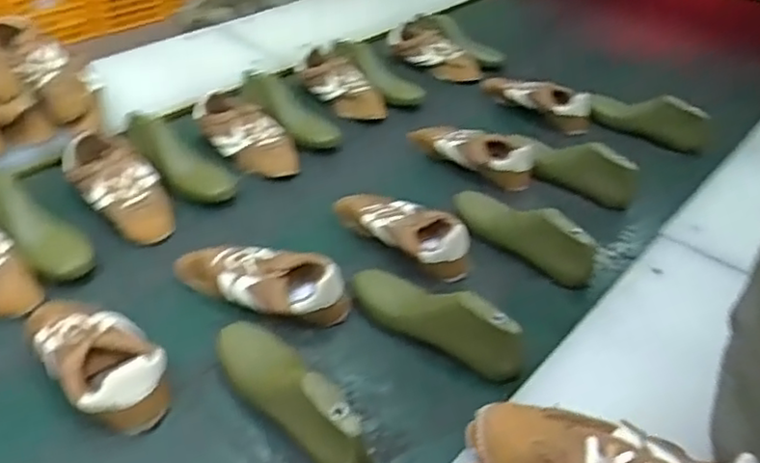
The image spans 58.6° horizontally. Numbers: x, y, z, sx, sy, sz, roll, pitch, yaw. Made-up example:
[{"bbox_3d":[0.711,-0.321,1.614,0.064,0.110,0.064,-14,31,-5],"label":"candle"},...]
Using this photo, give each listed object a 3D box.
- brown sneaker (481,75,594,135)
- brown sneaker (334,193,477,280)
[{"bbox_3d":[0.325,-0.280,1.438,0.248,0.078,0.097,21,42,19],"label":"brown sneaker"},{"bbox_3d":[0.040,-0.005,1.040,0.223,0.072,0.091,28,44,26],"label":"brown sneaker"}]

